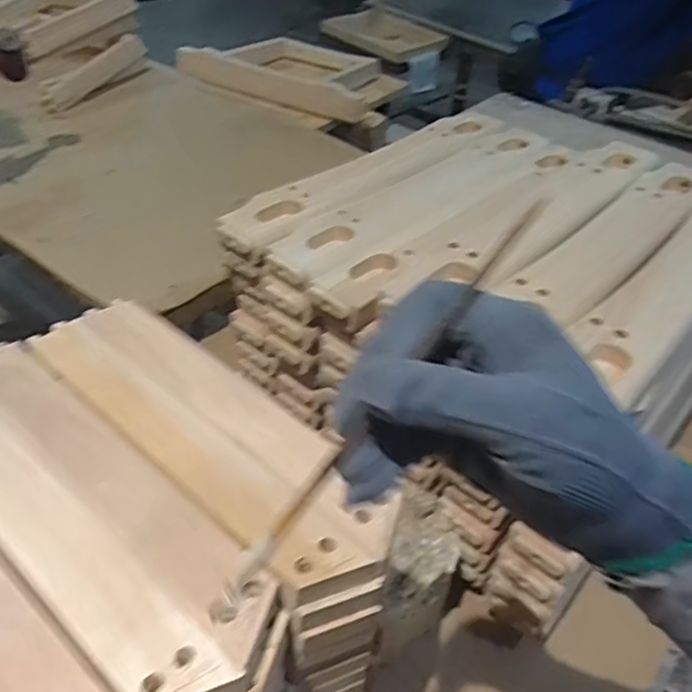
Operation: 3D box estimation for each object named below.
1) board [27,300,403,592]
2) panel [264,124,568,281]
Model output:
[{"bbox_3d":[-0.095,0.045,0.416,0.284,0.014,0.087,33,48,27],"label":"board"},{"bbox_3d":[0.104,-0.189,0.757,0.080,0.020,0.484,33,48,27],"label":"panel"}]

